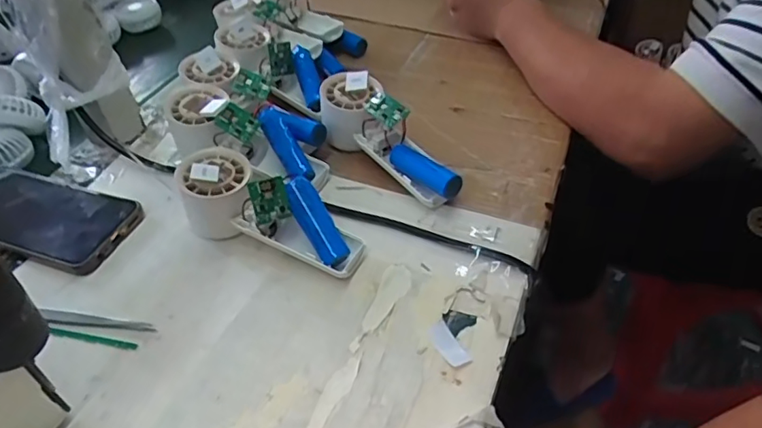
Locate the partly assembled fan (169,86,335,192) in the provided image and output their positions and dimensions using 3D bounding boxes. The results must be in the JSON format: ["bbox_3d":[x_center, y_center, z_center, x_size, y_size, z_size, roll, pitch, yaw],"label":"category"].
[{"bbox_3d":[-0.122,-0.072,0.496,0.161,0.057,0.065,17,47,20],"label":"partly assembled fan"}]

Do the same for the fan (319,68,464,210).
[{"bbox_3d":[0.003,-0.065,0.482,0.052,0.061,0.161,-27,49,-24],"label":"fan"}]

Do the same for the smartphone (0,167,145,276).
[{"bbox_3d":[-0.286,-0.002,0.465,0.158,0.010,0.084,13,46,17],"label":"smartphone"}]

